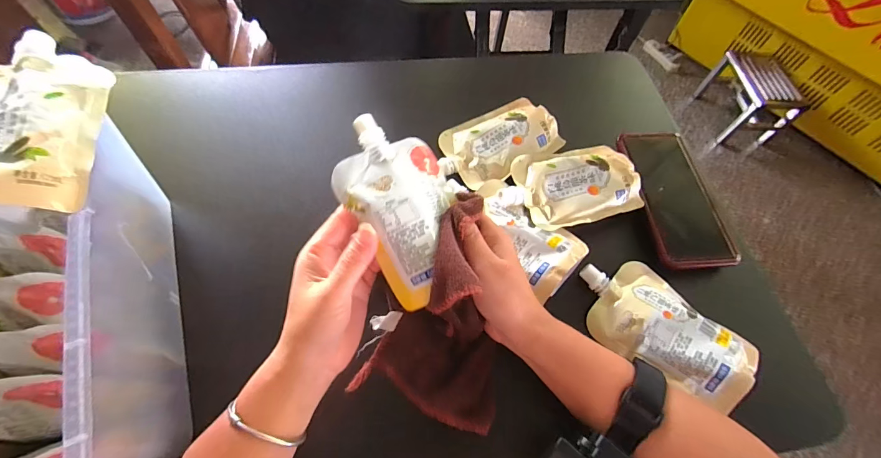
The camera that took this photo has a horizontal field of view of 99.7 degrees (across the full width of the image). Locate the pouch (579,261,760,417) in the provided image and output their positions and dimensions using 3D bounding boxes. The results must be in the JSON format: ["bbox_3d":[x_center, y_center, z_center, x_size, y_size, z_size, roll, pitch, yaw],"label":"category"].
[{"bbox_3d":[0.198,0.081,0.331,0.143,0.031,0.088,35,66,14],"label":"pouch"}]

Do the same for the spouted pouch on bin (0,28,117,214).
[{"bbox_3d":[-0.264,-0.074,0.232,0.082,0.026,0.148,-9,64,-8],"label":"spouted pouch on bin"}]

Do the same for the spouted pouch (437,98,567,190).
[{"bbox_3d":[0.063,-0.103,0.424,0.138,0.027,0.087,-26,67,-16],"label":"spouted pouch"}]

